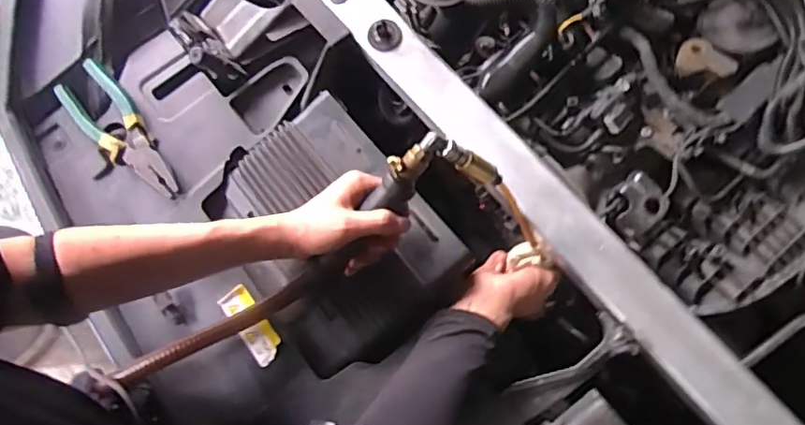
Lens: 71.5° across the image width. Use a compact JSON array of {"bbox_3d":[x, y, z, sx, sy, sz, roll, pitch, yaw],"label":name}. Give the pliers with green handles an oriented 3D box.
[{"bbox_3d":[-0.294,-0.086,0.585,0.189,0.014,0.059,44,81,11],"label":"pliers with green handles"}]

